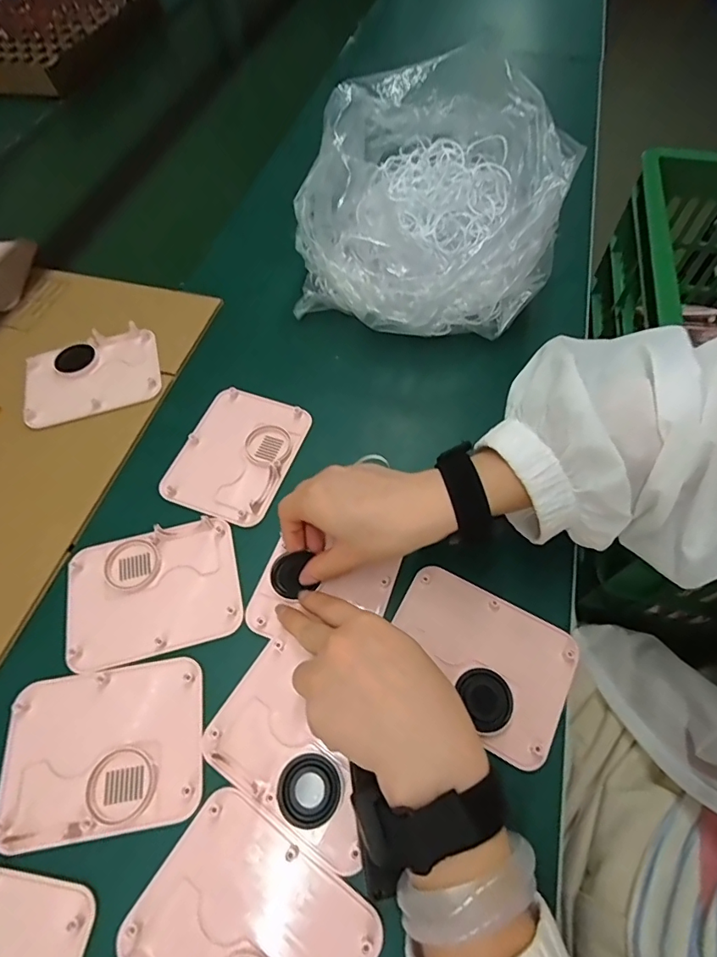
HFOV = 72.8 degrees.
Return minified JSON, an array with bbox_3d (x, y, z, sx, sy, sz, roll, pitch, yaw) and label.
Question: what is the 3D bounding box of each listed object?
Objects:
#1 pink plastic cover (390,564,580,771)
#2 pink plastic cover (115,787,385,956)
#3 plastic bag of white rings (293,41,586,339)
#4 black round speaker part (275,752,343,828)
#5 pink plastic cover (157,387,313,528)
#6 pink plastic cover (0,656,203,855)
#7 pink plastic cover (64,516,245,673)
[{"bbox_3d":[0.085,0.125,0.345,0.125,0.012,0.093,27,65,16],"label":"pink plastic cover"},{"bbox_3d":[-0.060,0.255,0.271,0.124,0.008,0.095,29,65,17],"label":"pink plastic cover"},{"bbox_3d":[0.056,-0.253,0.476,0.252,0.141,0.229,-17,61,-8],"label":"plastic bag of white rings"},{"bbox_3d":[-0.031,0.194,0.304,0.038,0.005,0.039,-1,60,1],"label":"black round speaker part"},{"bbox_3d":[-0.106,-0.025,0.431,0.095,0.008,0.124,20,63,13],"label":"pink plastic cover"},{"bbox_3d":[-0.166,0.175,0.317,0.123,0.008,0.095,-10,60,-4],"label":"pink plastic cover"},{"bbox_3d":[-0.157,0.084,0.370,0.126,0.008,0.096,-14,61,-6],"label":"pink plastic cover"}]

